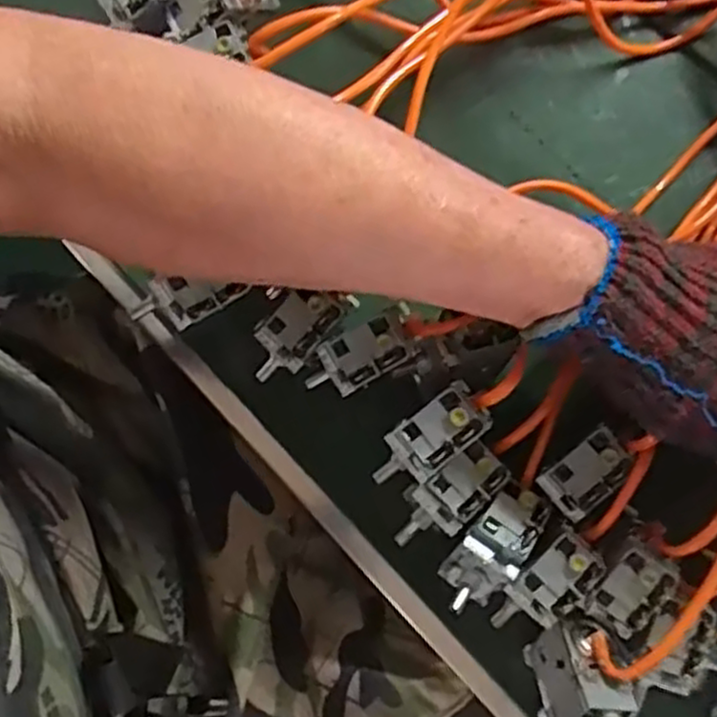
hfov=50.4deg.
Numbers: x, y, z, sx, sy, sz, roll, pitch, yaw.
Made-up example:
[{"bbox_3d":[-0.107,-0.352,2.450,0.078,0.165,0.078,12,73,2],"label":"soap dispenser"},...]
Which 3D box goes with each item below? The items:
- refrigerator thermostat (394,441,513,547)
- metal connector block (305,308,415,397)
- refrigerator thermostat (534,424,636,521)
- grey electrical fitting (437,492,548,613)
[{"bbox_3d":[0.037,0.061,0.330,0.025,0.020,0.058,48,115,7],"label":"refrigerator thermostat"},{"bbox_3d":[-0.001,0.000,0.331,0.045,0.021,0.023,-21,81,-4],"label":"metal connector block"},{"bbox_3d":[0.099,0.049,0.327,0.038,0.019,0.023,-46,77,25],"label":"refrigerator thermostat"},{"bbox_3d":[0.056,0.083,0.322,0.026,0.022,0.056,35,113,6],"label":"grey electrical fitting"}]

